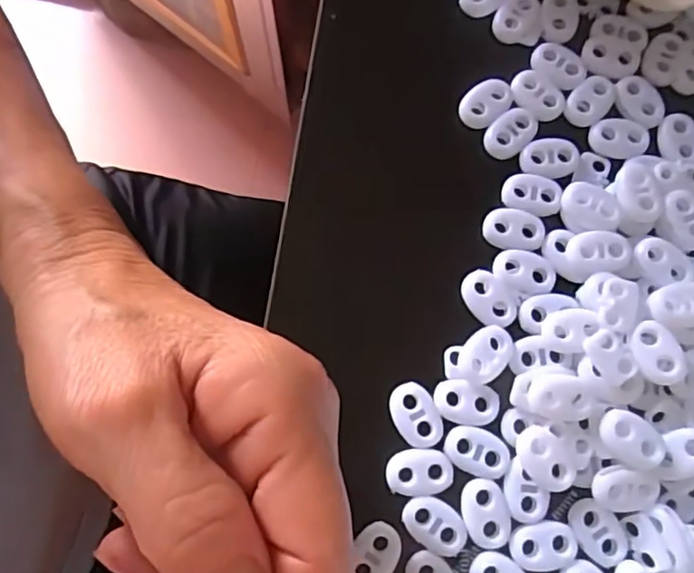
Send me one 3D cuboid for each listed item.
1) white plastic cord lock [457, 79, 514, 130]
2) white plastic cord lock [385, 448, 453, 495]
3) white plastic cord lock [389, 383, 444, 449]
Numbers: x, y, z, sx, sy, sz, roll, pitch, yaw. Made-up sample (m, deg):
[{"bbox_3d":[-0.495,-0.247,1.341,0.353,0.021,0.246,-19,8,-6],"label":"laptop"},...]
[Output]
[{"bbox_3d":[0.054,-0.071,0.242,0.021,0.007,0.015,-39,80,-7],"label":"white plastic cord lock"},{"bbox_3d":[0.025,0.063,0.210,0.022,0.004,0.015,1,78,1],"label":"white plastic cord lock"},{"bbox_3d":[0.024,0.045,0.214,0.015,0.004,0.023,-28,79,-5],"label":"white plastic cord lock"}]

